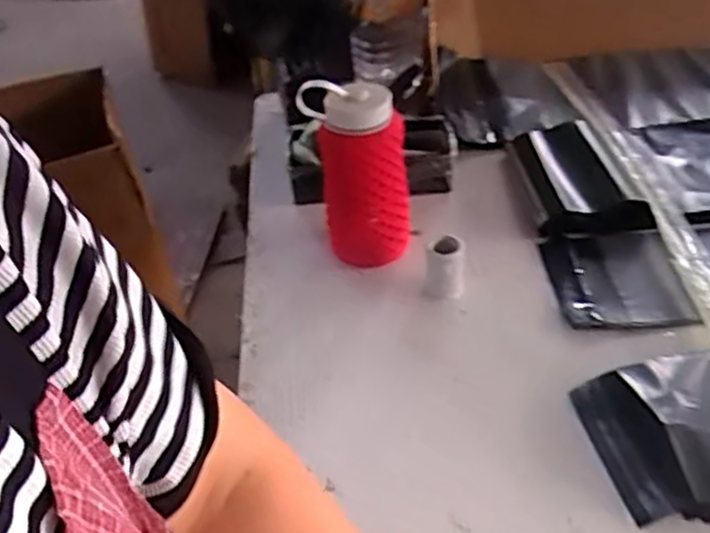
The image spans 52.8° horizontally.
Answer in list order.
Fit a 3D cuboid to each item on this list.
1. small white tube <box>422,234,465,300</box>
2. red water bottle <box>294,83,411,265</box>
[{"bbox_3d":[0.099,0.005,0.794,0.046,0.069,0.037,0,40,9],"label":"small white tube"},{"bbox_3d":[0.004,-0.095,0.816,0.108,0.211,0.091,-7,40,1],"label":"red water bottle"}]

